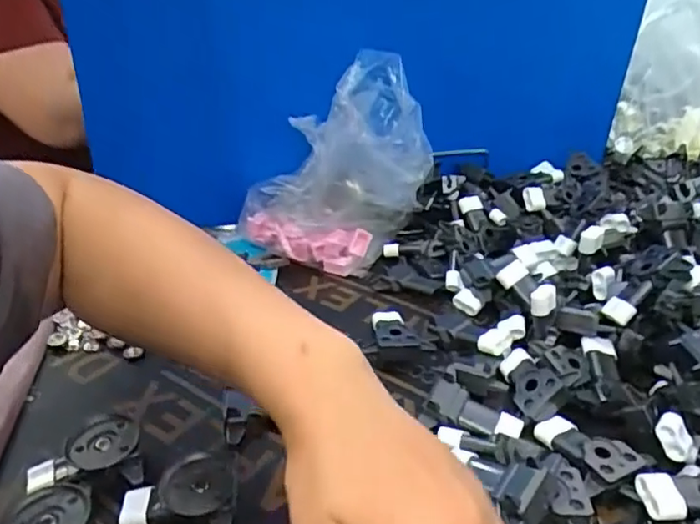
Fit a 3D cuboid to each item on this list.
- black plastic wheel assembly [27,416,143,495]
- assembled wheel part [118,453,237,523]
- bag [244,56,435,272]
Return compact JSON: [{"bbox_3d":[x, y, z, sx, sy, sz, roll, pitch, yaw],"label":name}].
[{"bbox_3d":[-0.157,0.119,0.361,0.067,0.030,0.037,1,30,-2],"label":"black plastic wheel assembly"},{"bbox_3d":[-0.096,0.134,0.340,0.065,0.035,0.038,7,30,8],"label":"assembled wheel part"},{"bbox_3d":[-0.012,-0.090,0.575,0.152,0.178,0.121,-21,37,-35],"label":"bag"}]

